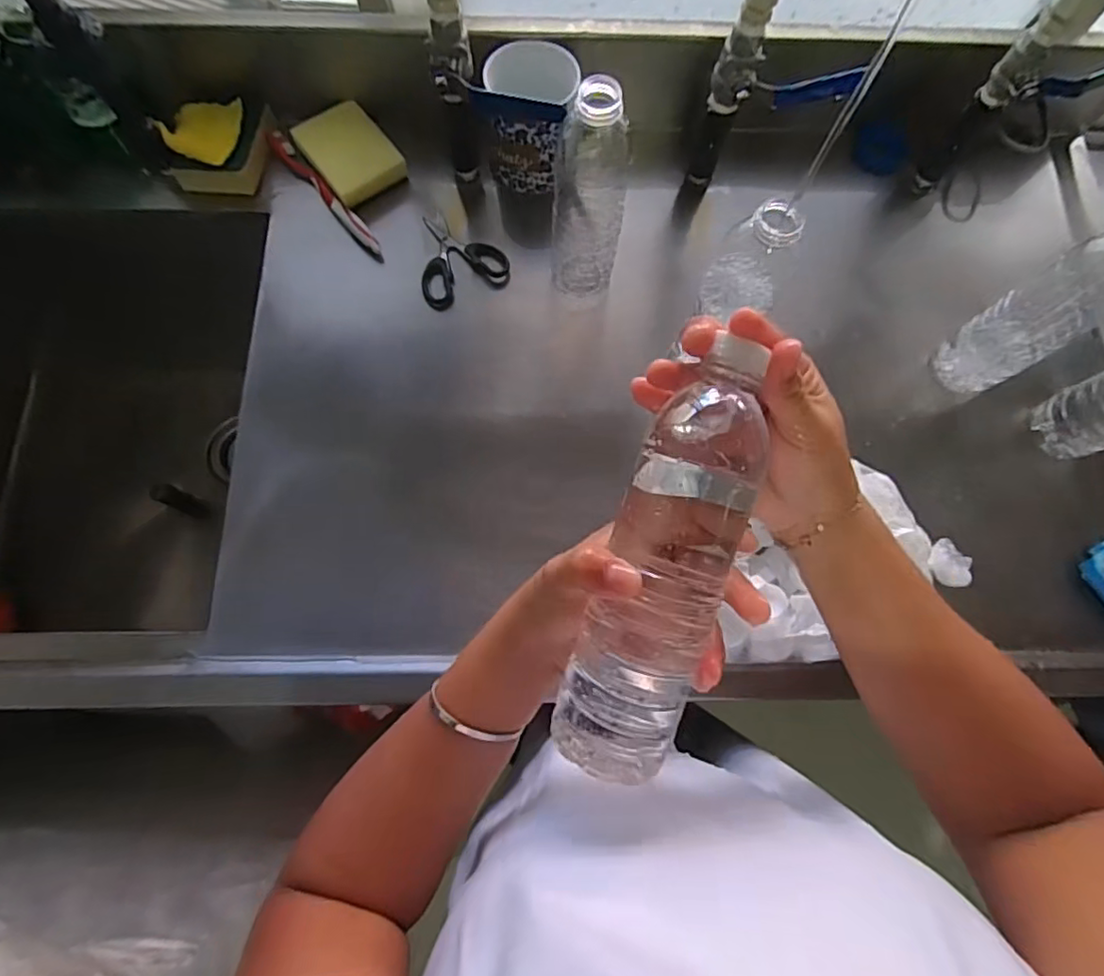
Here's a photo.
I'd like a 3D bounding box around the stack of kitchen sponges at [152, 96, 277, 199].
[{"bbox_3d":[-0.349,-0.362,0.608,0.095,0.036,0.101,6,74,0],"label":"stack of kitchen sponges"}]

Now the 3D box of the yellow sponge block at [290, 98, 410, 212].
[{"bbox_3d":[-0.210,-0.349,0.610,0.076,0.028,0.097,-36,78,-11],"label":"yellow sponge block"}]

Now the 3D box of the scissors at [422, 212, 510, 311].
[{"bbox_3d":[-0.105,-0.247,0.601,0.087,0.018,0.112,-25,76,-9],"label":"scissors"}]

